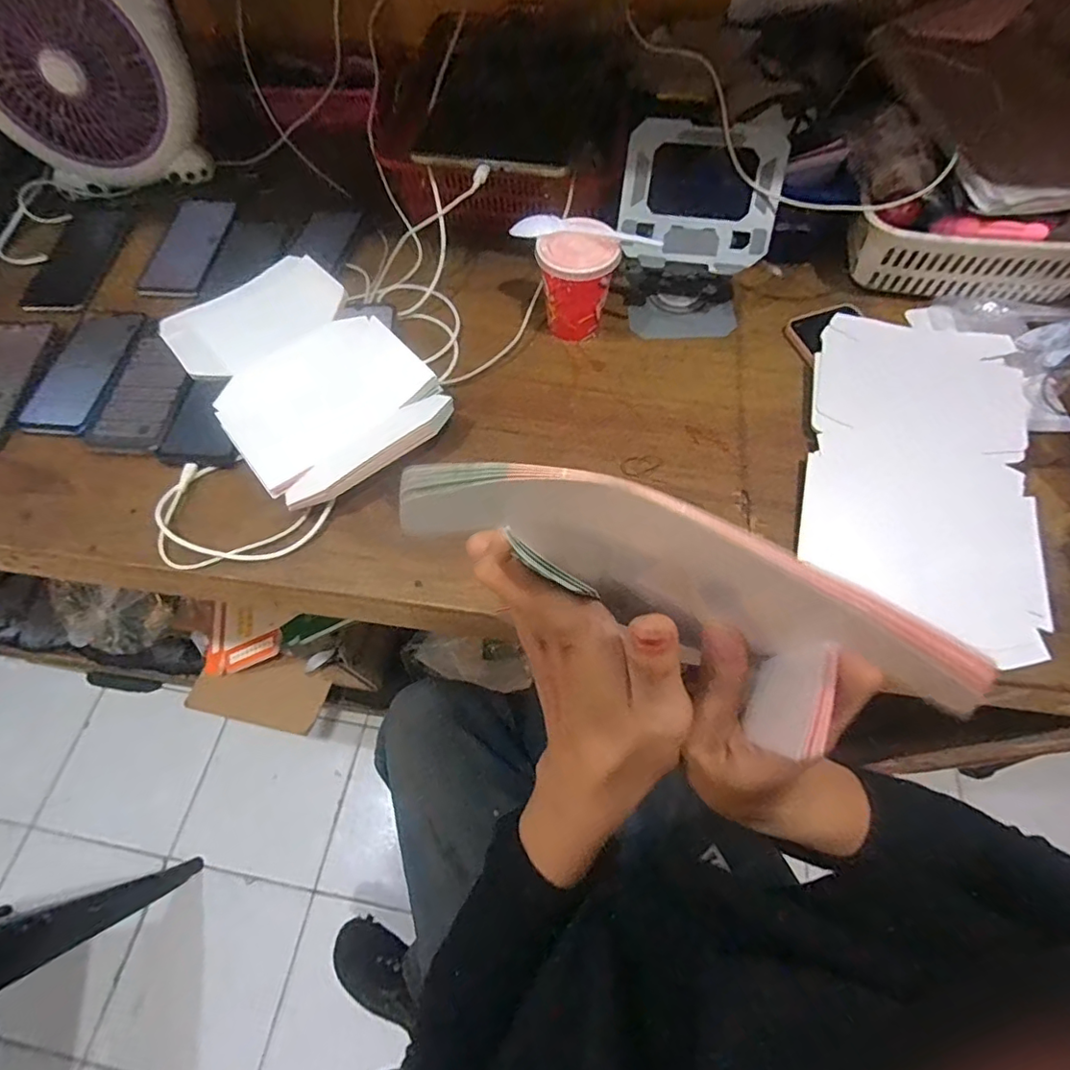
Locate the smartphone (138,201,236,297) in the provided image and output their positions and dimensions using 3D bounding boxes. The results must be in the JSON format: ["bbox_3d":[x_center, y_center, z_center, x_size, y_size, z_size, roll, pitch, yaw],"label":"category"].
[{"bbox_3d":[-0.409,-0.340,0.645,0.067,0.013,0.159,3,62,3],"label":"smartphone"}]

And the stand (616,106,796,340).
[{"bbox_3d":[0.158,-0.299,0.548,0.147,0.139,0.126,5,62,4],"label":"stand"}]

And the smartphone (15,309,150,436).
[{"bbox_3d":[-0.466,-0.171,0.568,0.076,0.011,0.157,5,62,5],"label":"smartphone"}]

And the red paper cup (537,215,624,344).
[{"bbox_3d":[0.042,-0.251,0.549,0.075,0.090,0.068,4,62,4],"label":"red paper cup"}]

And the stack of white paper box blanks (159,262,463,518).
[{"bbox_3d":[-0.227,-0.158,0.531,0.172,0.033,0.280,-38,67,-17],"label":"stack of white paper box blanks"}]

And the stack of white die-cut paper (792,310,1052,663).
[{"bbox_3d":[0.340,-0.066,0.489,0.181,0.029,0.312,16,64,10],"label":"stack of white die-cut paper"}]

